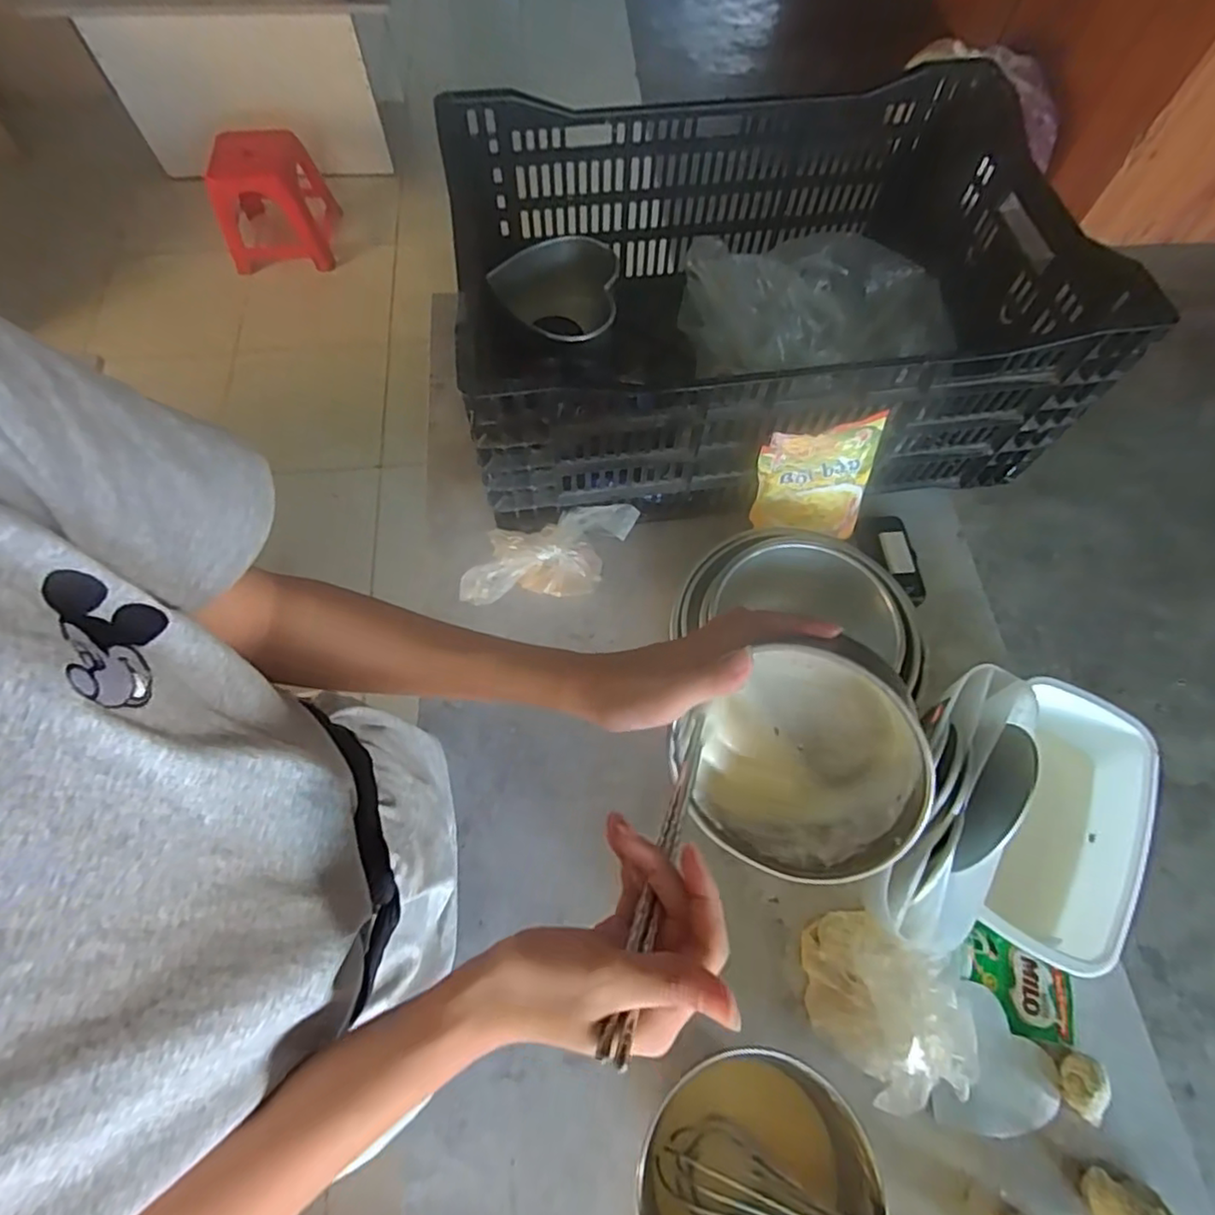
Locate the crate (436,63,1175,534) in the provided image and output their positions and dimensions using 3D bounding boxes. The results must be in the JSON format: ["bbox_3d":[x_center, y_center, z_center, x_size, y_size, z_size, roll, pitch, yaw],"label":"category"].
[{"bbox_3d":[0.161,-0.328,0.683,0.610,0.220,0.399,-8,66,-5],"label":"crate"}]

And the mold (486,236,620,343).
[{"bbox_3d":[-0.067,-0.360,0.762,0.153,0.081,0.165,4,65,0],"label":"mold"}]

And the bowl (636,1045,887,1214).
[{"bbox_3d":[0.101,0.402,0.439,0.147,0.071,0.155,1,65,-1],"label":"bowl"}]

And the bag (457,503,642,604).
[{"bbox_3d":[-0.060,-0.051,0.640,0.184,0.078,0.066,-19,67,-10],"label":"bag"}]

